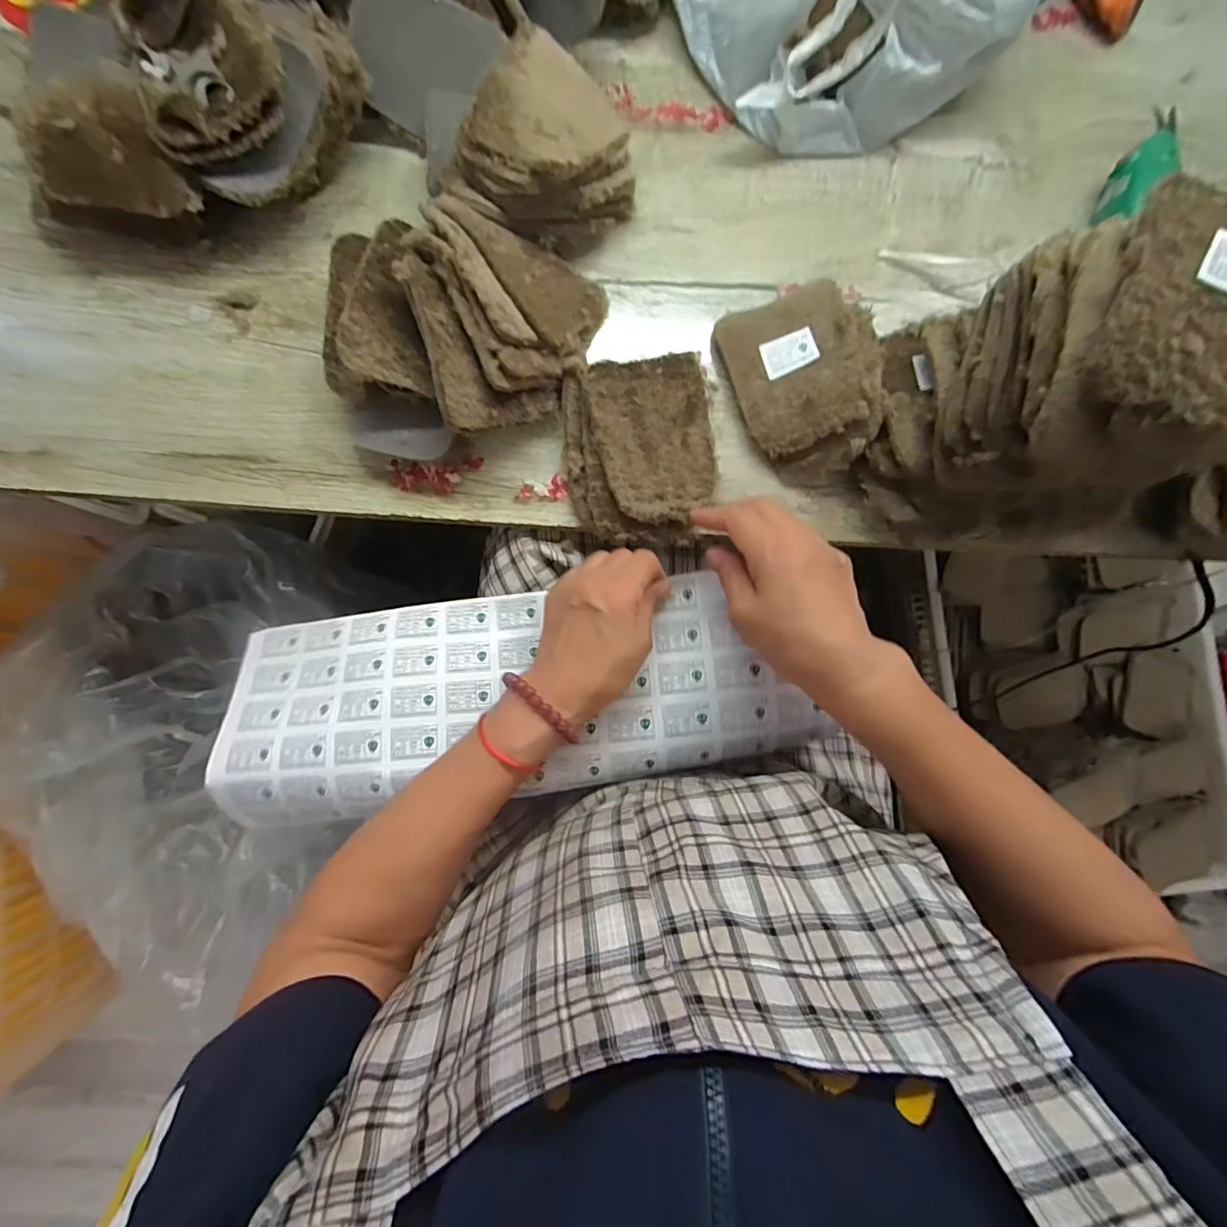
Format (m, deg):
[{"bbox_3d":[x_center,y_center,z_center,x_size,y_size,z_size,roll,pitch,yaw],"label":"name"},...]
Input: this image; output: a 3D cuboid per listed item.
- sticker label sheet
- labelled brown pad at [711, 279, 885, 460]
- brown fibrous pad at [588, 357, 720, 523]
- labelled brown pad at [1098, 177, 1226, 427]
[{"bbox_3d":[-0.079,0.056,0.385,0.428,0.028,0.147,-8,76,3],"label":"sticker label sheet"},{"bbox_3d":[0.147,-0.193,0.409,0.109,0.013,0.133,-15,79,19],"label":"labelled brown pad"},{"bbox_3d":[0.034,-0.136,0.401,0.091,0.015,0.127,-10,90,-2],"label":"brown fibrous pad"},{"bbox_3d":[0.306,-0.157,0.263,0.098,0.013,0.115,21,89,-2],"label":"labelled brown pad"}]

